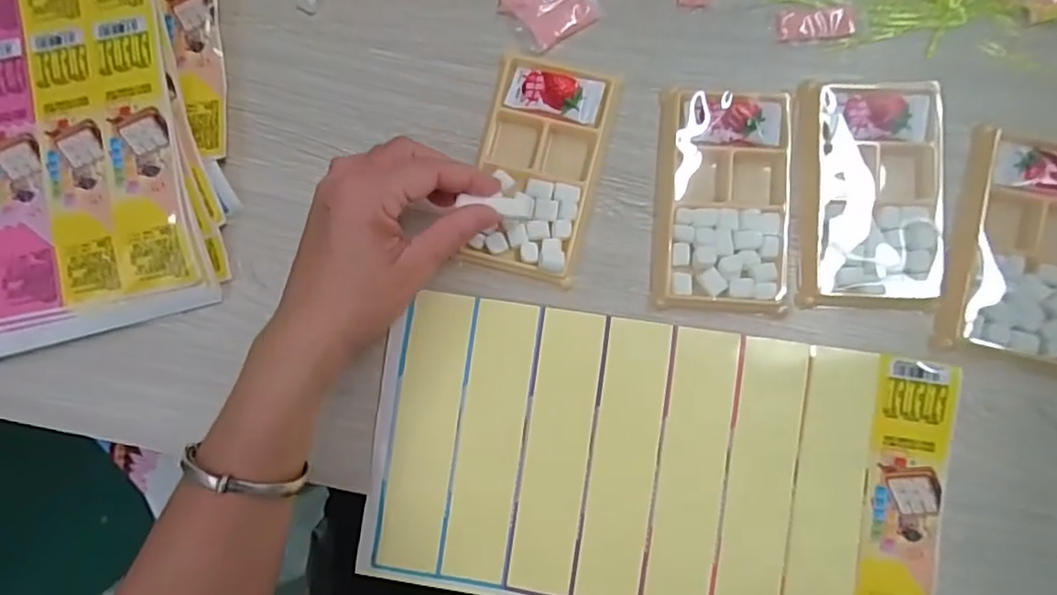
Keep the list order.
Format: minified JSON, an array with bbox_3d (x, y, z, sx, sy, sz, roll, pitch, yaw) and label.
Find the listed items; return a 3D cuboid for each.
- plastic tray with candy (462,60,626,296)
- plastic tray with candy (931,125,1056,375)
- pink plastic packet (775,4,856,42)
[{"bbox_3d":[0.006,-0.081,0.375,0.073,0.019,0.133,13,87,3],"label":"plastic tray with candy"},{"bbox_3d":[0.285,-0.028,0.345,0.076,0.011,0.131,15,87,3],"label":"plastic tray with candy"},{"bbox_3d":[0.176,-0.168,0.371,0.046,0.004,0.020,-3,87,2],"label":"pink plastic packet"}]

